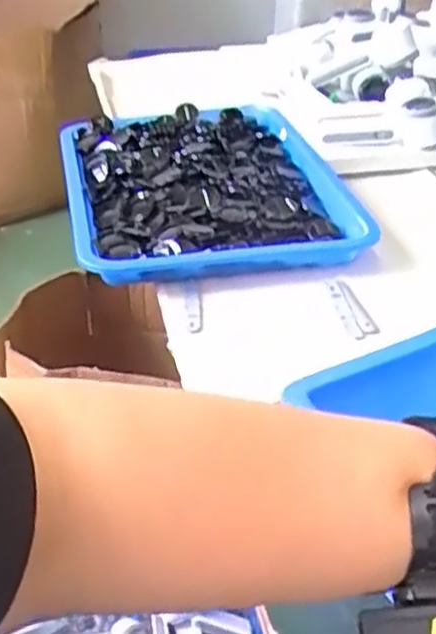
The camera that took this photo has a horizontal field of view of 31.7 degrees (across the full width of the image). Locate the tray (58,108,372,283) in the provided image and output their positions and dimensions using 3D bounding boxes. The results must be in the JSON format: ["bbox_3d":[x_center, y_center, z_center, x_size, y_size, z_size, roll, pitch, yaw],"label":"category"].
[{"bbox_3d":[-0.016,-0.173,0.976,0.339,0.043,0.453,-6,33,-11],"label":"tray"}]

